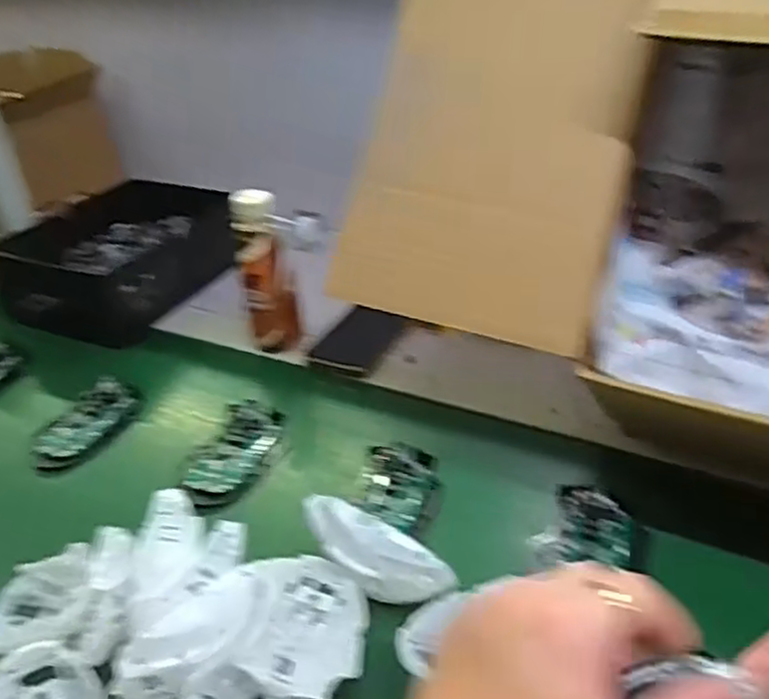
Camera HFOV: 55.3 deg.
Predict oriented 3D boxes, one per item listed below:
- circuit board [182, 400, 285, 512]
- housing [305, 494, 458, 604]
[{"bbox_3d":[-0.131,0.090,0.627,0.063,0.023,0.111,1,36,10],"label":"circuit board"},{"bbox_3d":[-0.010,0.137,0.483,0.109,0.045,0.033,28,45,16],"label":"housing"}]

